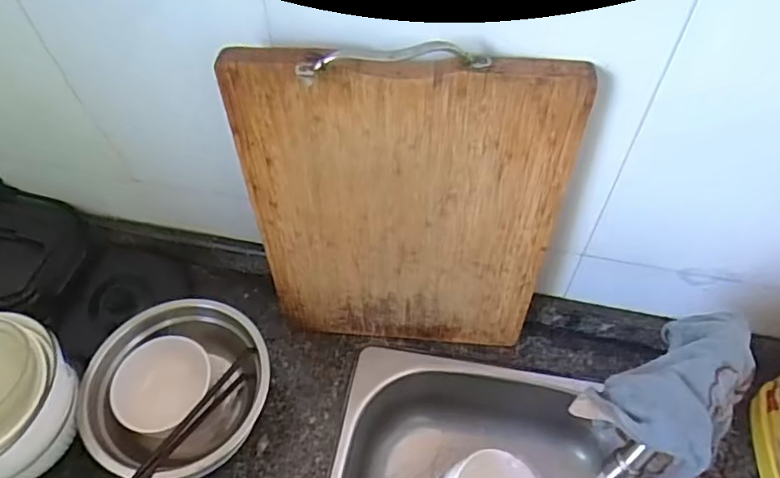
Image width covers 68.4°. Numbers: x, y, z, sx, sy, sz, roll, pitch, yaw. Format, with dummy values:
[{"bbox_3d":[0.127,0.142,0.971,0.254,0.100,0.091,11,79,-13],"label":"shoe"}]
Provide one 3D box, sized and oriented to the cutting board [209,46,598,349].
[{"bbox_3d":[0.012,-0.012,0.540,0.271,0.372,0.014,4,49,4],"label":"cutting board"}]

